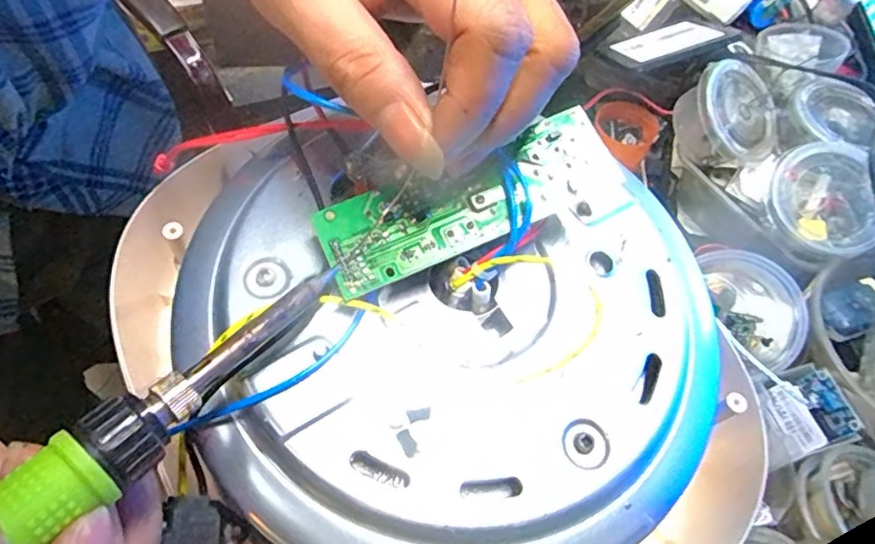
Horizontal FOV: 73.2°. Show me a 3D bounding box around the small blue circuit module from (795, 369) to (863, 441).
[{"bbox_3d":[0.235,0.081,0.356,0.020,0.004,0.039,-33,57,24],"label":"small blue circuit module"}]

